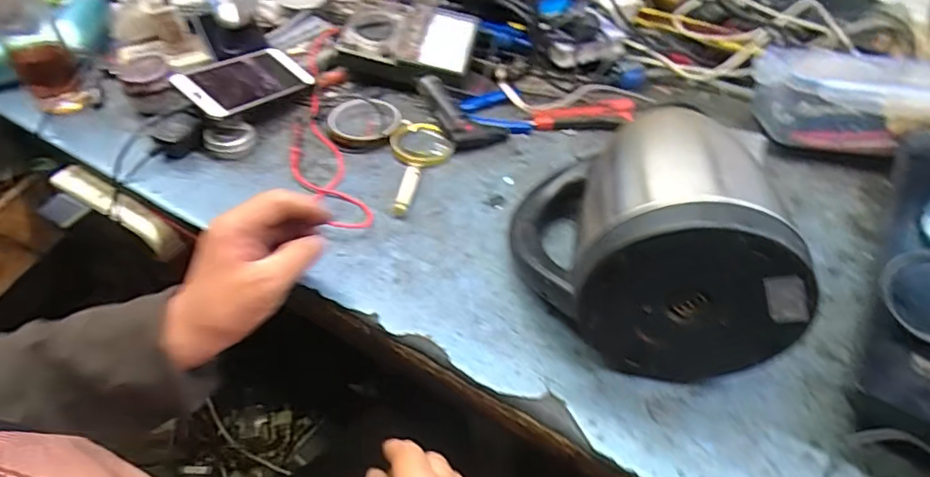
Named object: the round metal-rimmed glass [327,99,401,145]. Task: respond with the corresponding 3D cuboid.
[{"bbox_3d":[-0.121,-0.144,0.663,0.083,0.015,0.093,-3,45,-4],"label":"round metal-rimmed glass"}]

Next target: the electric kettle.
[{"bbox_3d":[0.138,-0.019,0.440,0.180,0.156,0.204,5,45,3],"label":"electric kettle"}]

